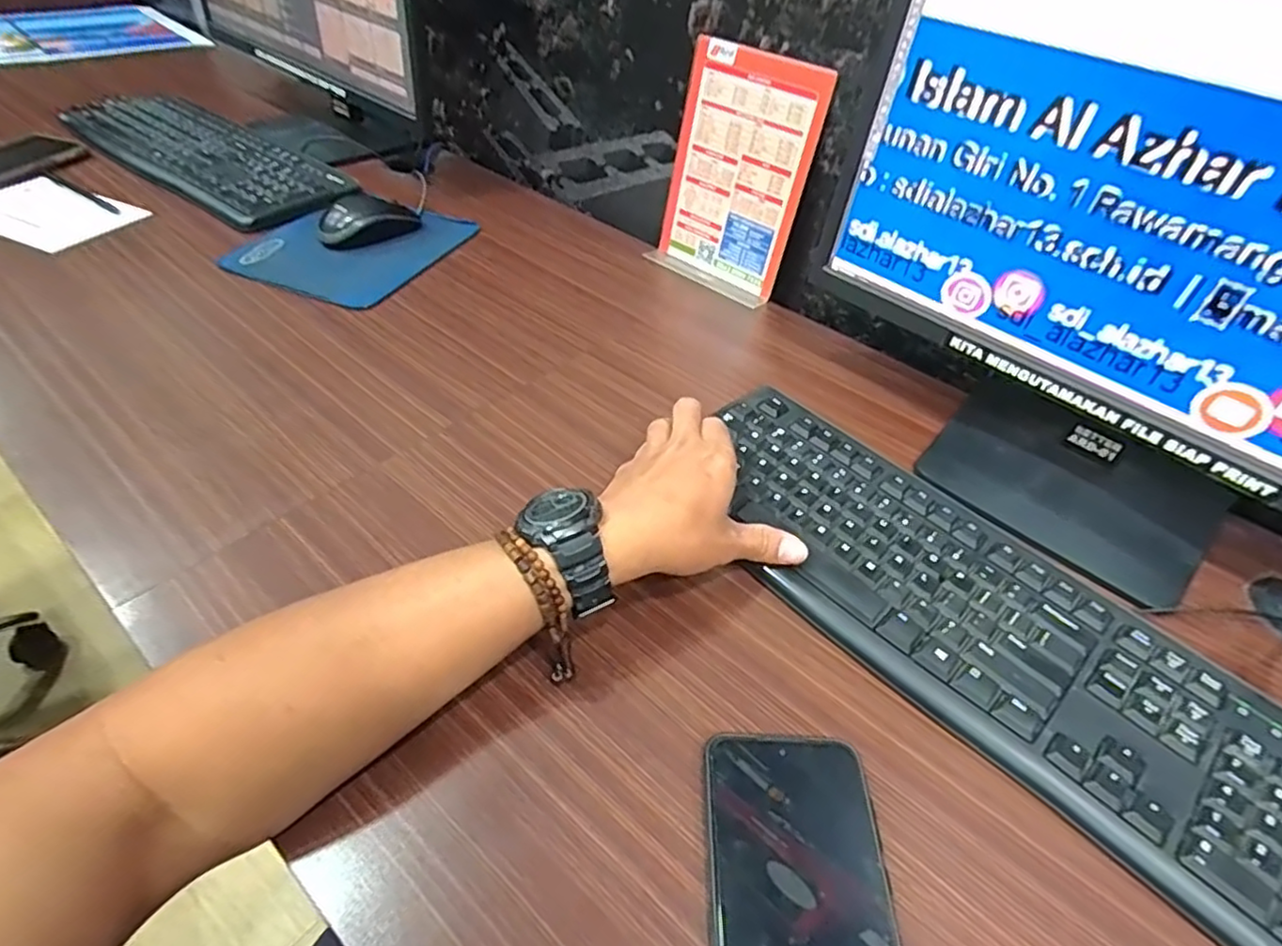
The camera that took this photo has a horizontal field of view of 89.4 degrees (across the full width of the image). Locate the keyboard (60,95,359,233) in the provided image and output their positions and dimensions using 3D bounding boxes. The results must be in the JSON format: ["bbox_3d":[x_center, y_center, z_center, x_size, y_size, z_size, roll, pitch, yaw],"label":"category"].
[{"bbox_3d":[-0.537,-0.395,0.797,0.436,0.032,0.156,30,50,22],"label":"keyboard"}]

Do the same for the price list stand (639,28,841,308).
[{"bbox_3d":[0.089,-0.294,0.651,0.149,0.205,0.058,34,51,25],"label":"price list stand"}]

